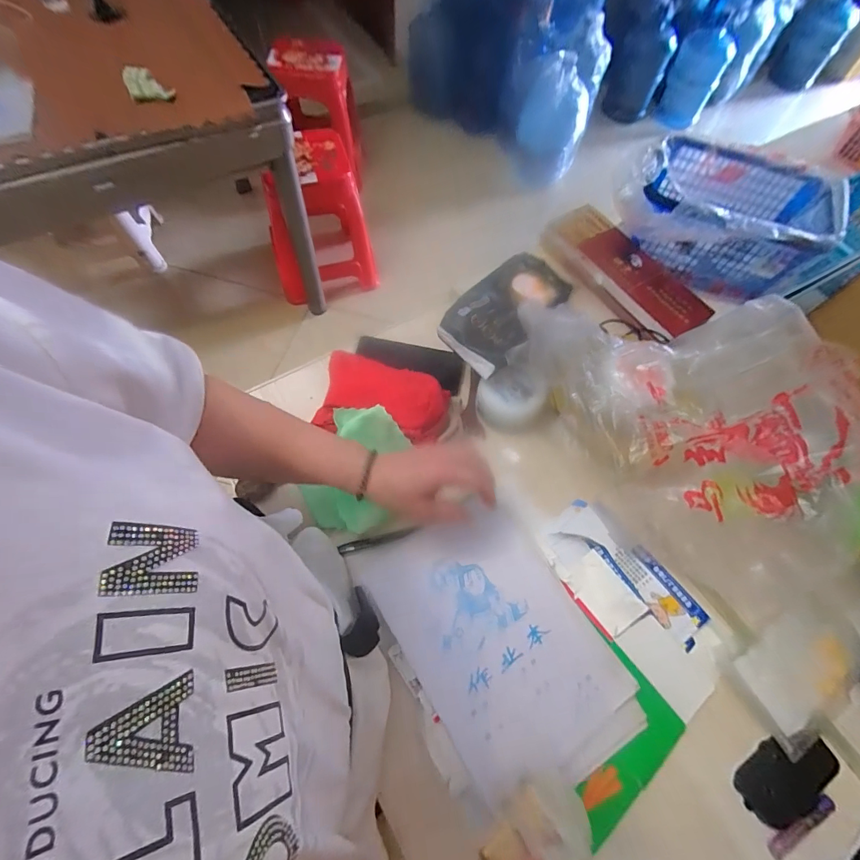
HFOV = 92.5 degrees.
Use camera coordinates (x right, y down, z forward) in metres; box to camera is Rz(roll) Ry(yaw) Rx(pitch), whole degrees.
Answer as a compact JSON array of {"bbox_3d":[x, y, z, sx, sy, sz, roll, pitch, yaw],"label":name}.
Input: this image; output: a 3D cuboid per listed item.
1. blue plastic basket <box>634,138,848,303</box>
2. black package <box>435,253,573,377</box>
[{"bbox_3d":[0.458,-0.337,0.657,0.284,0.122,0.201,22,66,8],"label":"blue plastic basket"},{"bbox_3d":[0.096,-0.165,0.553,0.105,0.036,0.187,38,69,15],"label":"black package"}]

